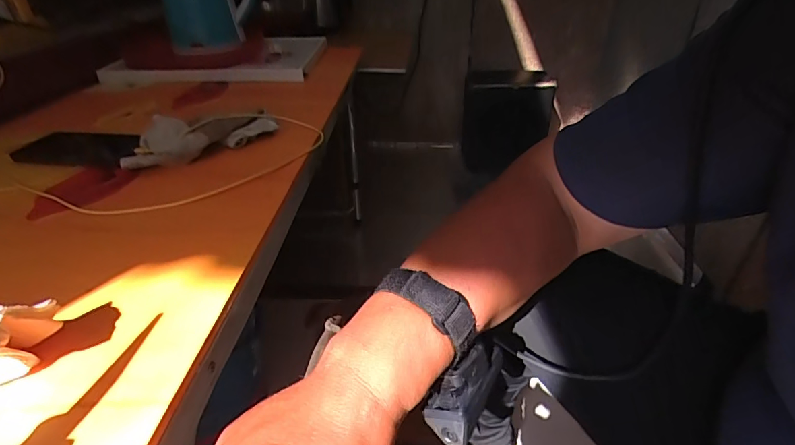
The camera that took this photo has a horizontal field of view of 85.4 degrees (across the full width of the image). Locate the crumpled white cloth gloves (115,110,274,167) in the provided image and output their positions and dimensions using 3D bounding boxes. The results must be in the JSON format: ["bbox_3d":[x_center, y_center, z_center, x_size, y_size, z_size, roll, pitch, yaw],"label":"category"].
[{"bbox_3d":[-0.262,-0.122,0.588,0.202,0.037,0.103,-18,37,-26],"label":"crumpled white cloth gloves"}]

